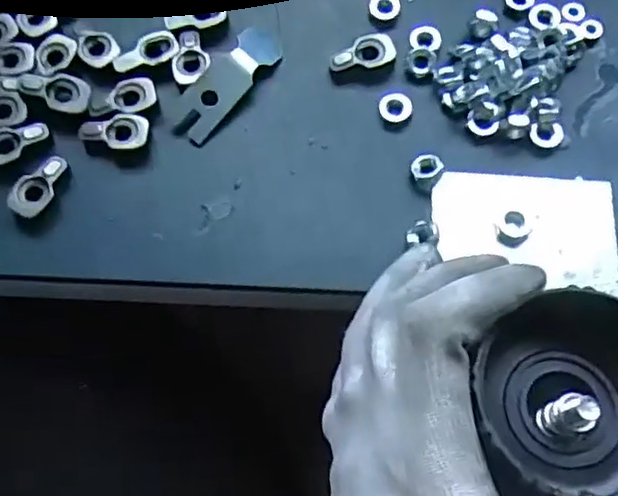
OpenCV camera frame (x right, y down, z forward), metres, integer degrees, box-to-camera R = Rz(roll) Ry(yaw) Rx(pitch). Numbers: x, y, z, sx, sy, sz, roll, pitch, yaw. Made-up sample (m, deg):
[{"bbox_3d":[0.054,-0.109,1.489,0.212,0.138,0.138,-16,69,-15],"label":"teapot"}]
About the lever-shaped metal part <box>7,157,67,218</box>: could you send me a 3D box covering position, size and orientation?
[{"bbox_3d":[-0.113,-0.026,0.285,0.015,0.008,0.029,23,73,10],"label":"lever-shaped metal part"}]

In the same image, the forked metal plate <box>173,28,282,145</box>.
[{"bbox_3d":[-0.036,-0.075,0.304,0.021,0.010,0.063,33,75,13],"label":"forked metal plate"}]

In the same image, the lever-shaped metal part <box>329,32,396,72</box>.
[{"bbox_3d":[0.024,-0.087,0.306,0.029,0.007,0.016,-15,70,-3],"label":"lever-shaped metal part"}]

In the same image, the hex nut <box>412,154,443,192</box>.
[{"bbox_3d":[0.049,-0.032,0.287,0.013,0.008,0.013,19,72,9],"label":"hex nut"}]

